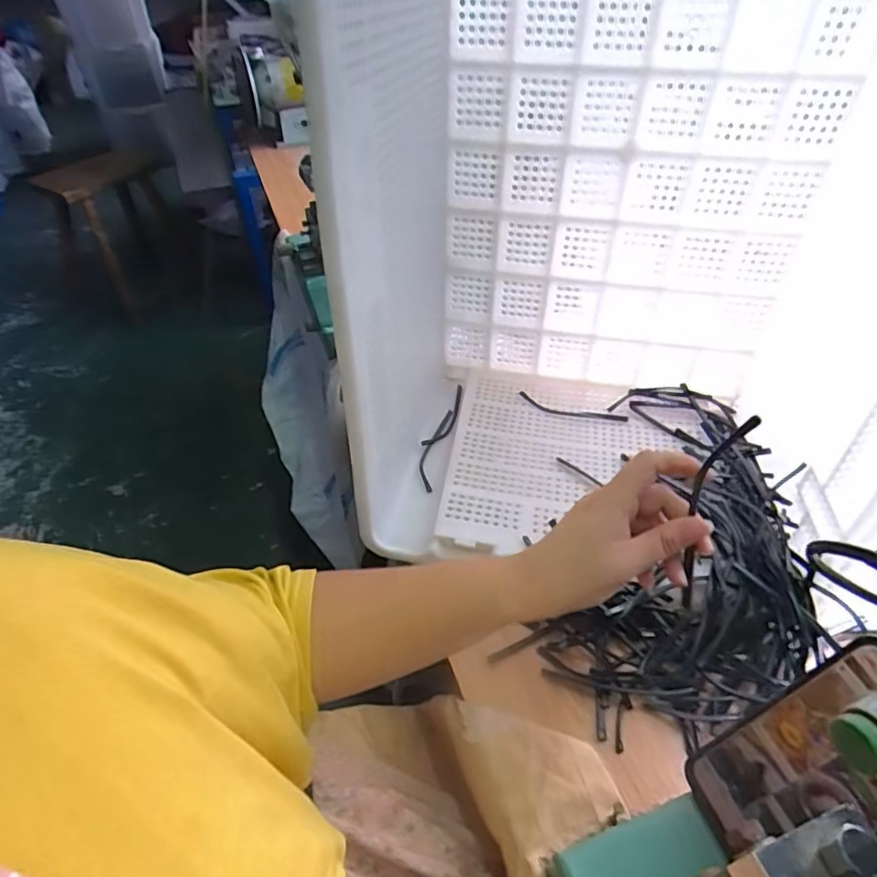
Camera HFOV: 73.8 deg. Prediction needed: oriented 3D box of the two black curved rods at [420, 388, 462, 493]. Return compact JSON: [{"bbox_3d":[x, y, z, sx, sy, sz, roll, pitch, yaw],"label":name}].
[{"bbox_3d":[0.003,-0.007,0.714,0.026,0.026,0.195,10,45,10],"label":"two black curved rods"}]

